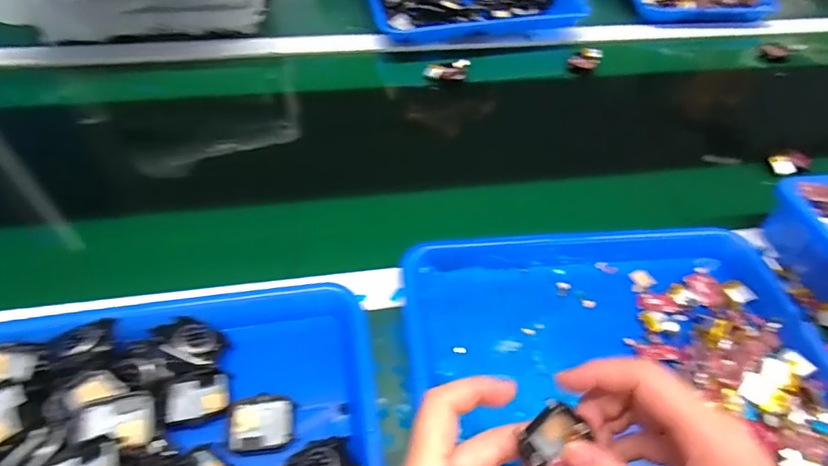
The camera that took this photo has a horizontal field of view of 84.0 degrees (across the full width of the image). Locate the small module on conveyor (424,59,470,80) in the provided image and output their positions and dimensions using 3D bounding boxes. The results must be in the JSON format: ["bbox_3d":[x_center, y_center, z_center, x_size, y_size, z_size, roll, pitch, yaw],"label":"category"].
[{"bbox_3d":[0.046,-0.226,0.646,0.063,0.023,0.019,-3,51,10],"label":"small module on conveyor"}]

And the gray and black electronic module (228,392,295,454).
[{"bbox_3d":[-0.107,0.133,0.324,0.044,0.009,0.038,-3,52,-6],"label":"gray and black electronic module"}]

